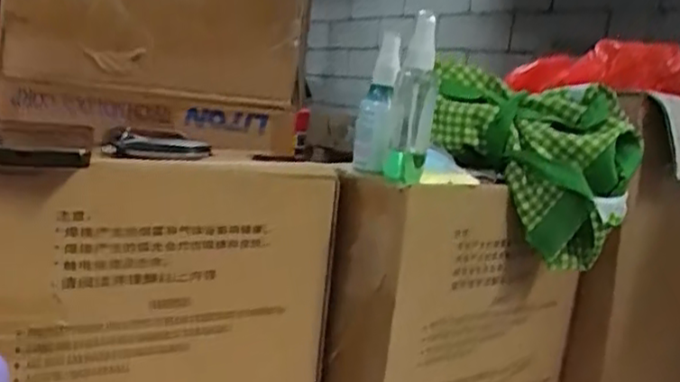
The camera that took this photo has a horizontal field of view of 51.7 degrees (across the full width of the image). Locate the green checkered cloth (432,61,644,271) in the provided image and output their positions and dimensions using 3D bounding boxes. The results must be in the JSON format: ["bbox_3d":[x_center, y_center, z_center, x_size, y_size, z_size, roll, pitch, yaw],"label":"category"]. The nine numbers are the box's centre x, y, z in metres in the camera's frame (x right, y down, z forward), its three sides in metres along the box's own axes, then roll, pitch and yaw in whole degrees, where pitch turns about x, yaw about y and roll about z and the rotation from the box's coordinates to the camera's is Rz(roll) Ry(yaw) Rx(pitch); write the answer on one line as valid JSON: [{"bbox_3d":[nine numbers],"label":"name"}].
[{"bbox_3d":[0.169,-0.025,0.651,0.190,0.152,0.077,11,8,21],"label":"green checkered cloth"}]

